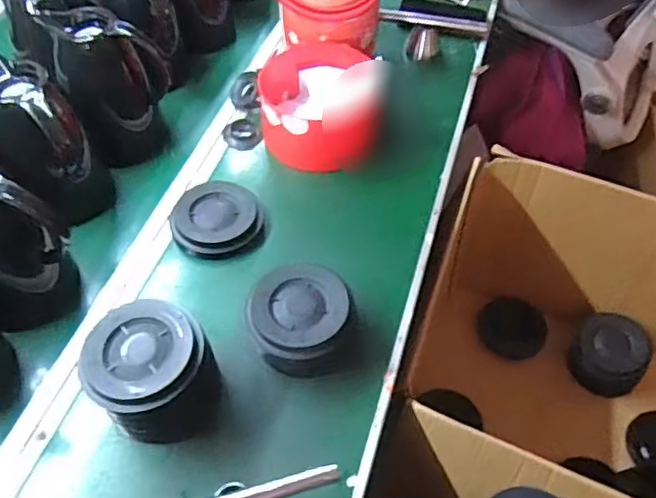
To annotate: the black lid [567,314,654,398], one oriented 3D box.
[{"bbox_3d":[0.491,0.185,1.064,0.123,0.142,0.048,30,20,25],"label":"black lid"}]

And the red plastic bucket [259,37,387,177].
[{"bbox_3d":[-0.013,-0.222,0.914,0.178,0.095,0.175,0,52,0],"label":"red plastic bucket"}]

